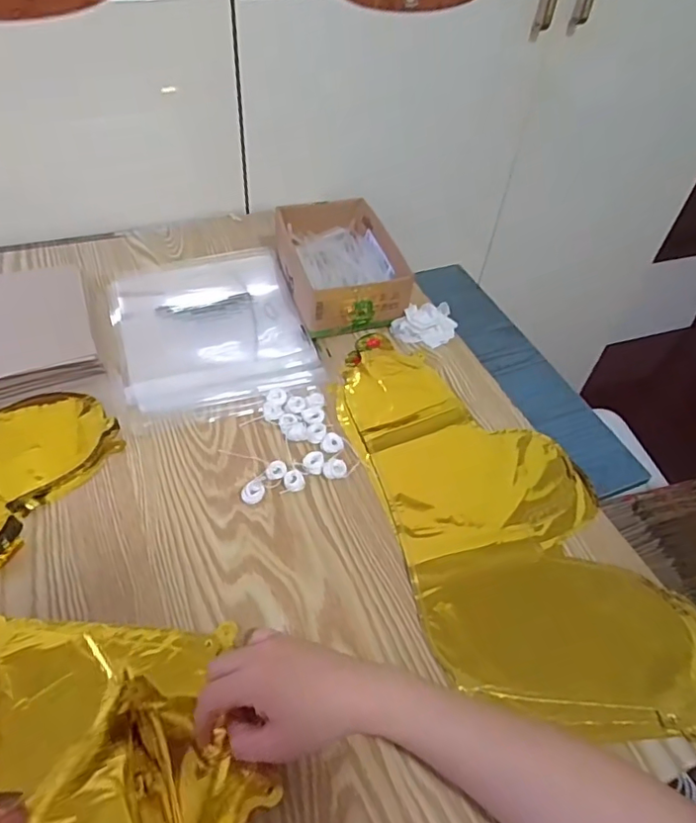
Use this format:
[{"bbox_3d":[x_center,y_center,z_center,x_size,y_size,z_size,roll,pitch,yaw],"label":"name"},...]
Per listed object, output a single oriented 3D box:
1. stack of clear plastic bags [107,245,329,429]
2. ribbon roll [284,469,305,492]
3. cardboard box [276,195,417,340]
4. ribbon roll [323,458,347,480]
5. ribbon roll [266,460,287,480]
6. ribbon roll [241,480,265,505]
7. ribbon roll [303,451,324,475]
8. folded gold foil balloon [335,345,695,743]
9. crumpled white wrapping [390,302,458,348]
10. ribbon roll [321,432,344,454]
[{"bbox_3d":[-0.164,-0.106,0.674,0.215,0.012,0.284,-11,51,-15],"label":"stack of clear plastic bags"},{"bbox_3d":[-0.050,0.064,0.521,0.018,0.007,0.019,3,49,-3],"label":"ribbon roll"},{"bbox_3d":[-0.011,-0.181,0.694,0.132,0.066,0.197,-8,50,-13],"label":"cardboard box"},{"bbox_3d":[-0.012,0.054,0.532,0.021,0.008,0.020,3,49,-3],"label":"ribbon roll"},{"bbox_3d":[-0.067,0.056,0.528,0.018,0.008,0.019,3,49,-3],"label":"ribbon roll"},{"bbox_3d":[-0.085,0.073,0.507,0.020,0.012,0.018,-3,49,-8],"label":"ribbon roll"},{"bbox_3d":[-0.033,0.048,0.534,0.020,0.008,0.020,3,49,-3],"label":"ribbon roll"},{"bbox_3d":[0.133,0.088,0.506,0.213,0.022,0.429,-18,53,-21],"label":"folded gold foil balloon"},{"bbox_3d":[0.094,-0.107,0.663,0.069,0.033,0.051,-26,56,-25],"label":"crumpled white wrapping"},{"bbox_3d":[-0.015,0.031,0.552,0.022,0.006,0.022,3,49,-3],"label":"ribbon roll"}]

